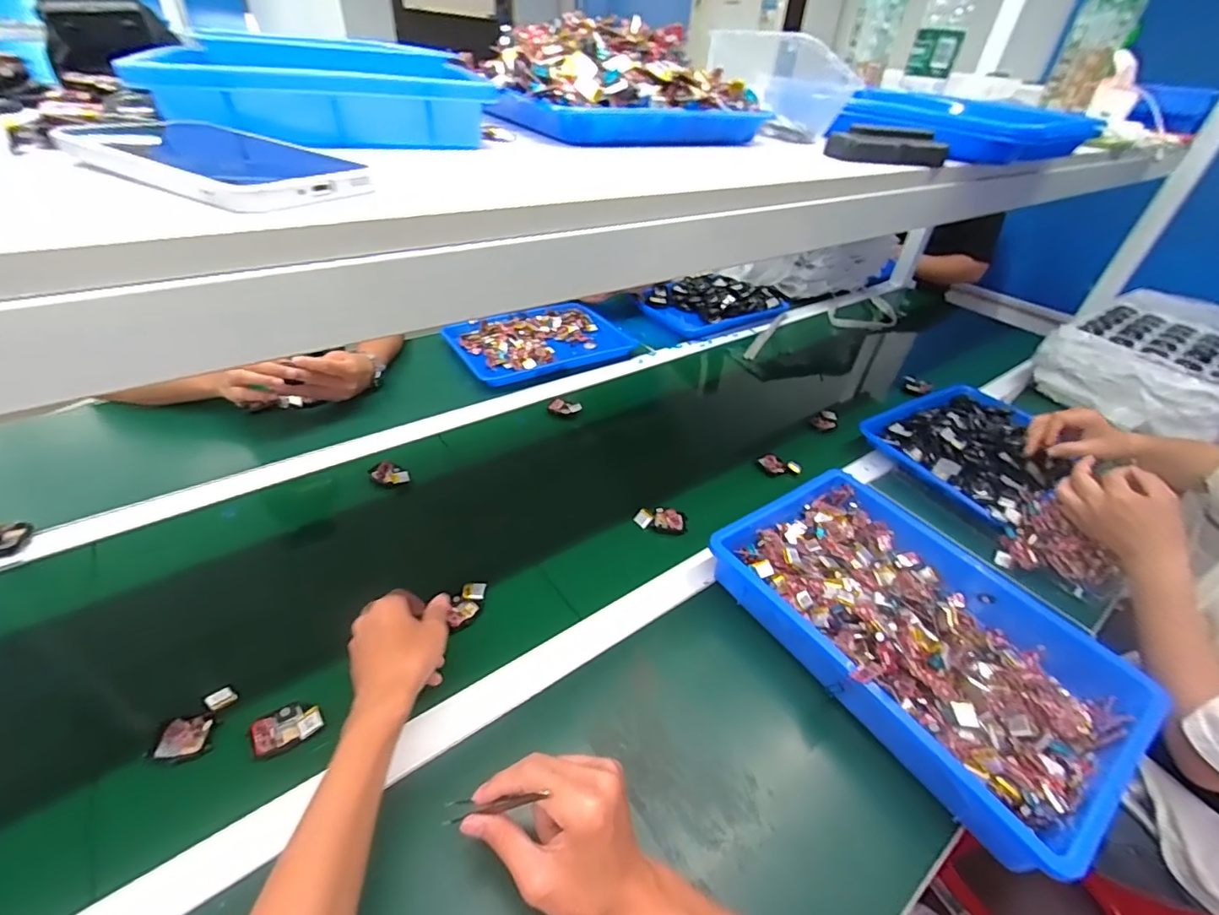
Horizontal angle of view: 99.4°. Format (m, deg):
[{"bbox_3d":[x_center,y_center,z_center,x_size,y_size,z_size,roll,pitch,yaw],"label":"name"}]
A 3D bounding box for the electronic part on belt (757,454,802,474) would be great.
[{"bbox_3d":[0.260,0.011,0.790,0.063,0.015,0.030,22,42,20],"label":"electronic part on belt"}]

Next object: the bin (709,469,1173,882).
[{"bbox_3d":[0.314,0.177,0.549,0.249,0.069,0.376,-21,46,-29],"label":"bin"}]

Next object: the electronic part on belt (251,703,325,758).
[{"bbox_3d":[-0.281,0.234,0.453,0.053,0.013,0.039,-16,43,-24],"label":"electronic part on belt"}]

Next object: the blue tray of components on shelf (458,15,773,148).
[{"bbox_3d":[0.011,-0.365,0.501,0.256,0.079,0.191,-14,43,-23],"label":"blue tray of components on shelf"}]

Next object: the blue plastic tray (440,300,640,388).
[{"bbox_3d":[-0.126,-0.238,1.030,0.347,0.027,0.236,-17,44,-25],"label":"blue plastic tray"}]

